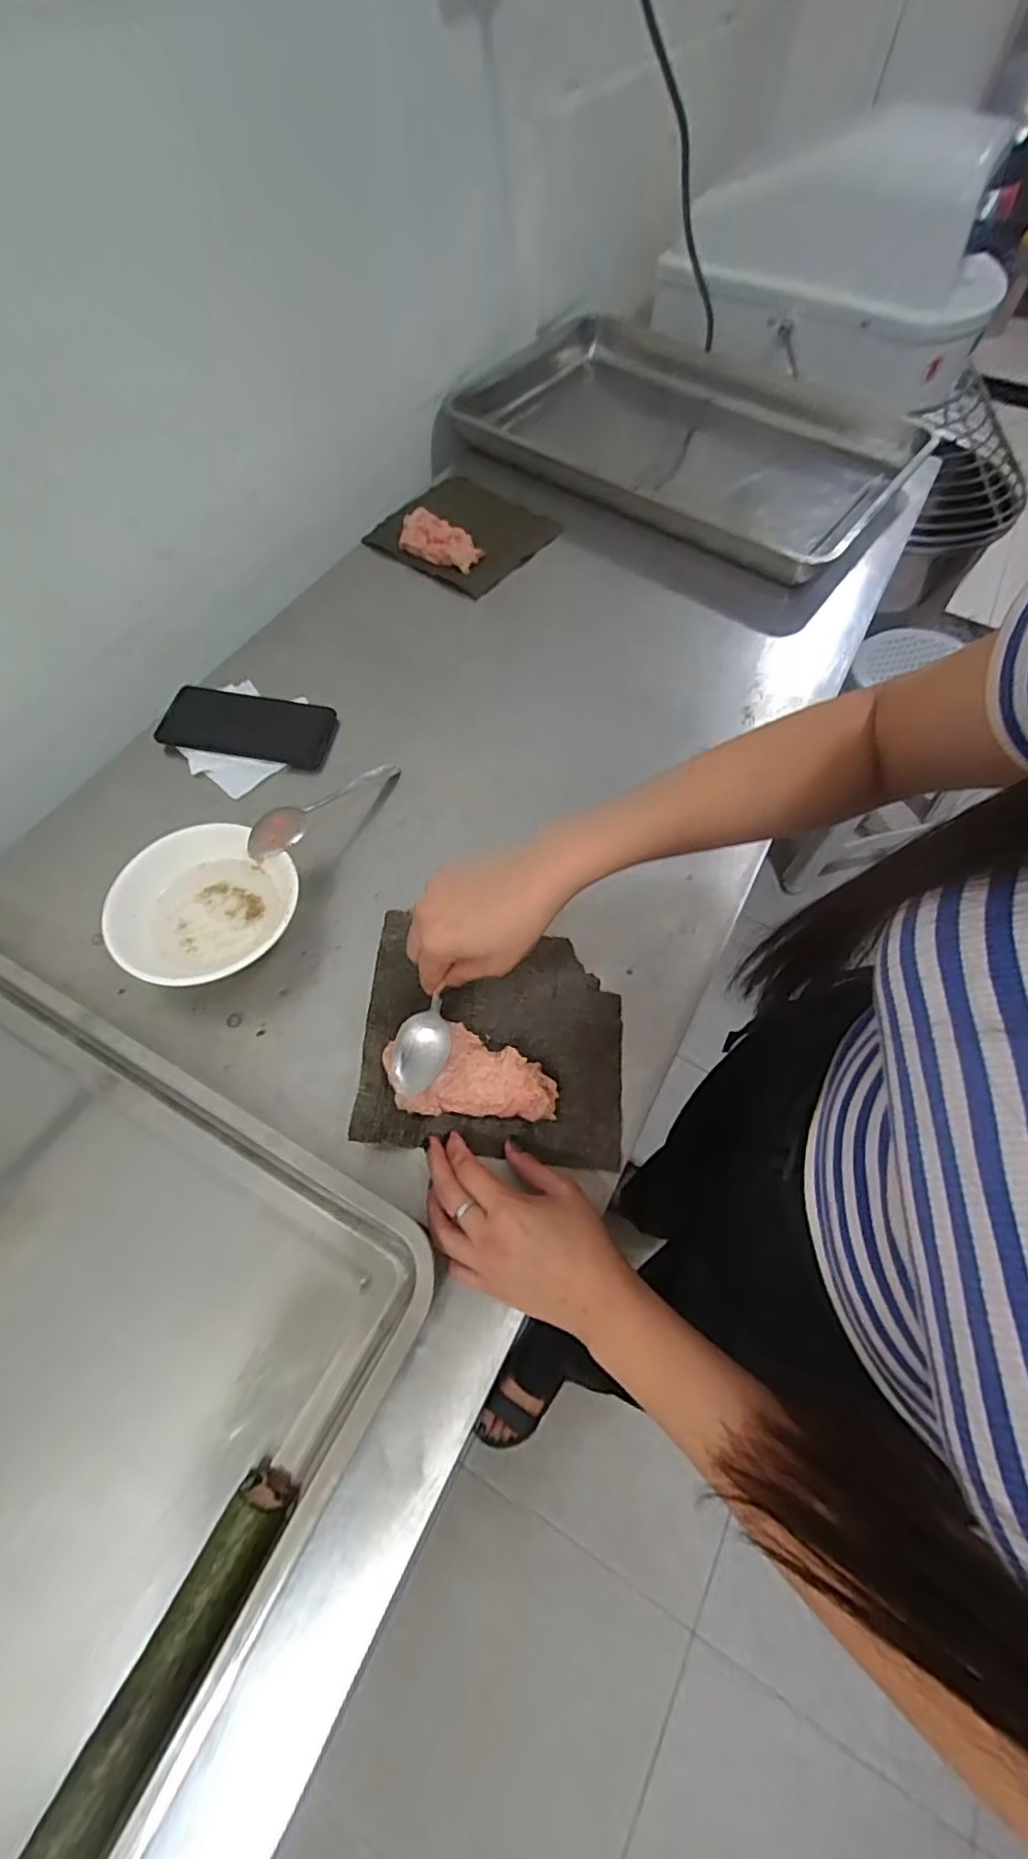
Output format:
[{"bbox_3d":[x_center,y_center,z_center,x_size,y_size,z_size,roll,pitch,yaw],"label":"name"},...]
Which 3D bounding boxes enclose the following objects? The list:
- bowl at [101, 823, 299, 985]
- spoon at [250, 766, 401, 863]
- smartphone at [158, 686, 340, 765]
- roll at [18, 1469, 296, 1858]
[{"bbox_3d":[-0.252,-0.013,0.509,0.139,0.049,0.138,1,63,-2],"label":"bowl"},{"bbox_3d":[-0.173,-0.116,0.565,0.037,0.029,0.168,30,46,12],"label":"spoon"},{"bbox_3d":[-0.271,-0.213,0.630,0.166,0.009,0.079,8,63,2],"label":"smartphone"},{"bbox_3d":[-0.188,0.398,0.303,0.034,0.030,0.204,27,65,11],"label":"roll"}]

